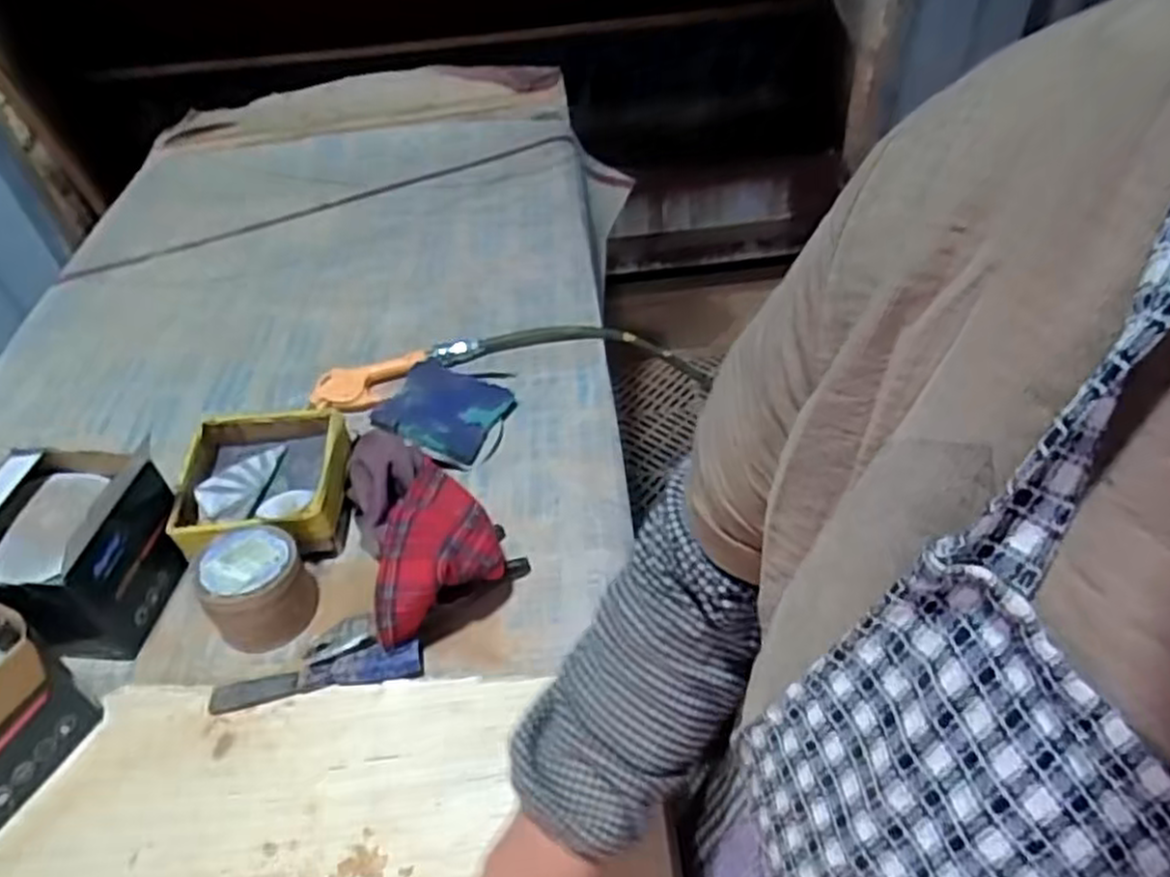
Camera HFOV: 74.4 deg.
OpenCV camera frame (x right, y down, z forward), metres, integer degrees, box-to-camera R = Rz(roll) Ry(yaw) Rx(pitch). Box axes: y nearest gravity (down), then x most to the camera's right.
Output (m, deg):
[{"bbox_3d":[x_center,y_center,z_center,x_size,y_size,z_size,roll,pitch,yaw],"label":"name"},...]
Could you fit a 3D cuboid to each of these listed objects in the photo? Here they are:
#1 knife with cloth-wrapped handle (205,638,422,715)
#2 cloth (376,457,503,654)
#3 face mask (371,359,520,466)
[{"bbox_3d":[-0.215,0.190,0.620,0.167,0.009,0.029,-9,45,-4],"label":"knife with cloth-wrapped handle"},{"bbox_3d":[-0.117,0.086,0.669,0.093,0.076,0.181,-1,45,4],"label":"cloth"},{"bbox_3d":[-0.151,-0.033,0.824,0.126,0.030,0.113,19,50,22],"label":"face mask"}]

